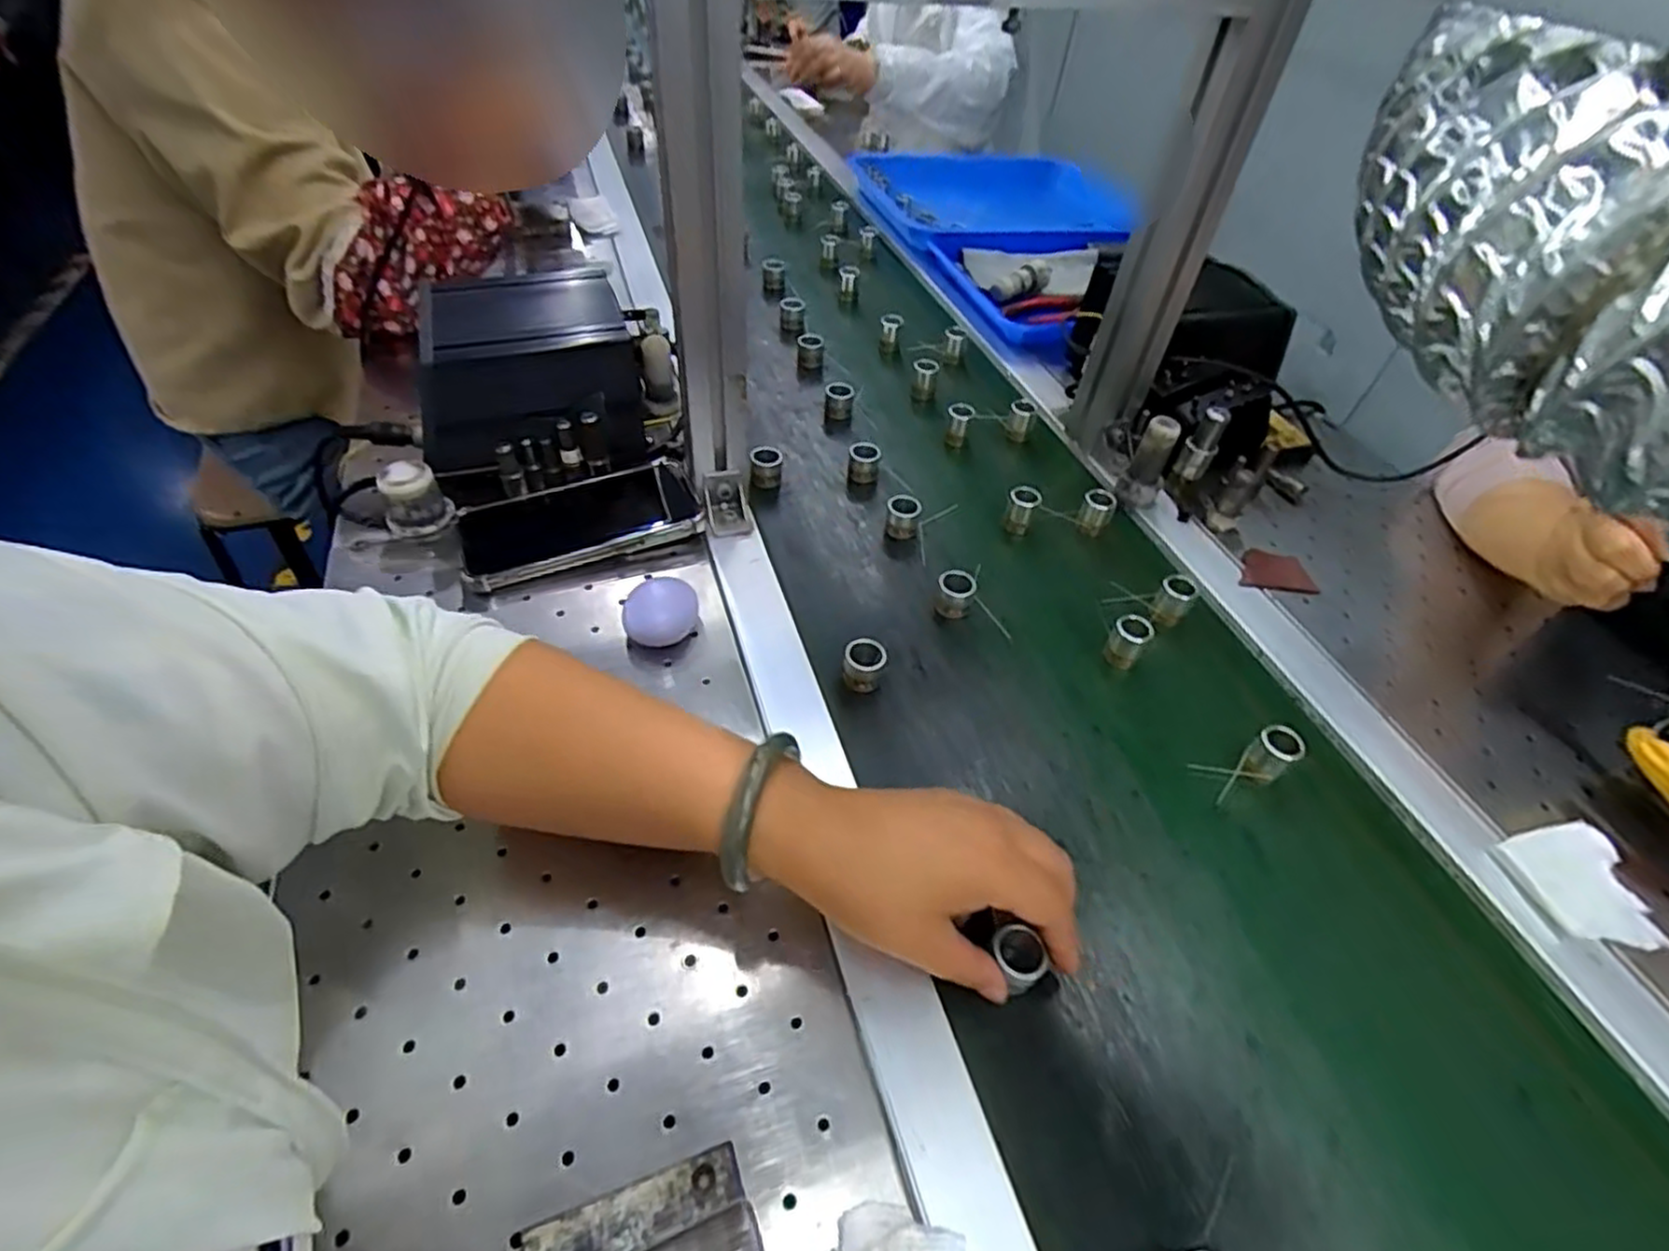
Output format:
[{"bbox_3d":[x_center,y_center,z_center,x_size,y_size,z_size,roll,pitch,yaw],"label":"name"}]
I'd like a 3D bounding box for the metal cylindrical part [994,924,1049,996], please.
[{"bbox_3d":[0.085,0.156,0.347,0.021,0.023,0.025,-4,50,-9],"label":"metal cylindrical part"}]

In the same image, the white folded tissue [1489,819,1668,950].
[{"bbox_3d":[0.397,0.139,0.396,0.055,0.017,0.065,-9,51,-14],"label":"white folded tissue"}]

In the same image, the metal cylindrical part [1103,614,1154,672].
[{"bbox_3d":[0.191,0.010,0.487,0.022,0.028,0.024,3,49,-3],"label":"metal cylindrical part"}]

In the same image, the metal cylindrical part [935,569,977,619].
[{"bbox_3d":[0.083,-0.021,0.513,0.024,0.026,0.024,3,49,-3],"label":"metal cylindrical part"}]

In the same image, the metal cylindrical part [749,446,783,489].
[{"bbox_3d":[-0.054,-0.123,0.592,0.024,0.033,0.021,2,49,-4],"label":"metal cylindrical part"}]

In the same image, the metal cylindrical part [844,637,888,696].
[{"bbox_3d":[0.018,0.026,0.467,0.025,0.026,0.025,3,49,-3],"label":"metal cylindrical part"}]

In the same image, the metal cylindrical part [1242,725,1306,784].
[{"bbox_3d":[0.252,0.075,0.432,0.026,0.027,0.021,-27,57,-26],"label":"metal cylindrical part"}]

